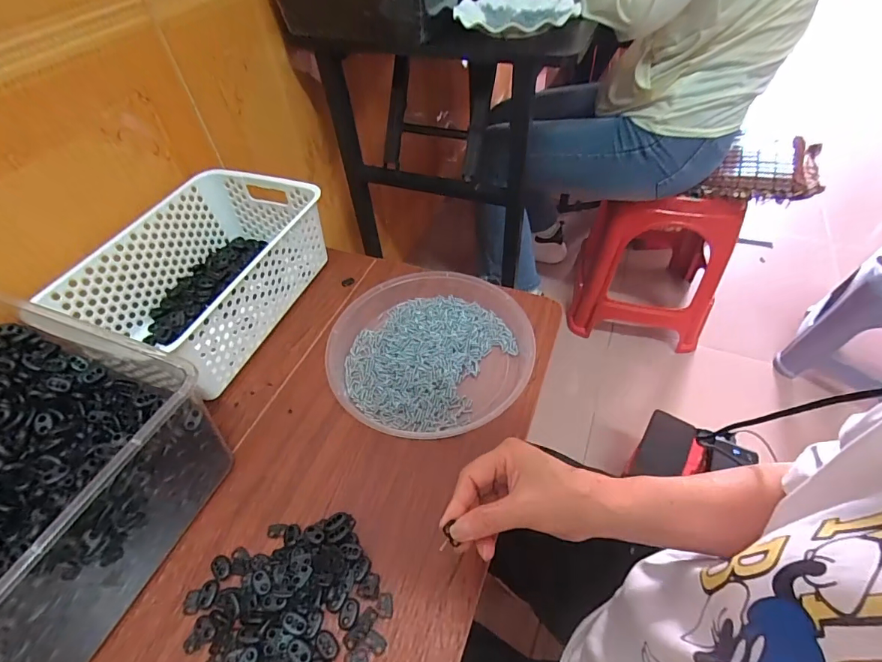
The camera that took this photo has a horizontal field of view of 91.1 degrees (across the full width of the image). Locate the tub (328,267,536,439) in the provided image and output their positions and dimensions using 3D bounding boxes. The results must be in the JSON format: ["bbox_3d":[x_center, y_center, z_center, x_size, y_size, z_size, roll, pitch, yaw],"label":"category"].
[{"bbox_3d":[-0.016,0.021,0.515,0.232,0.039,0.216,-1,50,2],"label":"tub"}]

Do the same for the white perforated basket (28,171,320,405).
[{"bbox_3d":[-0.296,-0.076,0.562,0.204,0.109,0.280,16,52,15],"label":"white perforated basket"}]

